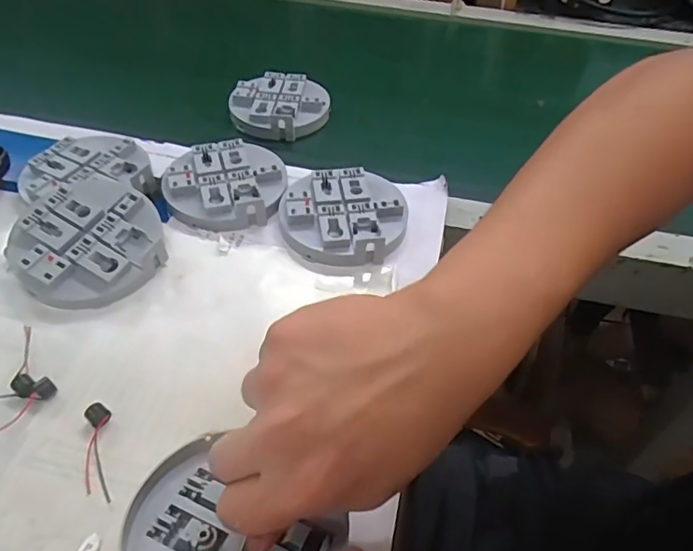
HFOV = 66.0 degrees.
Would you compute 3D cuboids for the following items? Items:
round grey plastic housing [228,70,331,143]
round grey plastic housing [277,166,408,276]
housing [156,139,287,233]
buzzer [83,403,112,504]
[{"bbox_3d":[-0.068,-0.177,0.552,0.092,0.024,0.090,3,47,-3],"label":"round grey plastic housing"},{"bbox_3d":[-0.002,-0.047,0.430,0.100,0.026,0.095,3,47,-3],"label":"round grey plastic housing"},{"bbox_3d":[-0.101,-0.077,0.450,0.097,0.024,0.090,3,47,-3],"label":"housing"},{"bbox_3d":[-0.142,0.099,0.304,0.014,0.009,0.057,-9,49,-14],"label":"buzzer"}]

